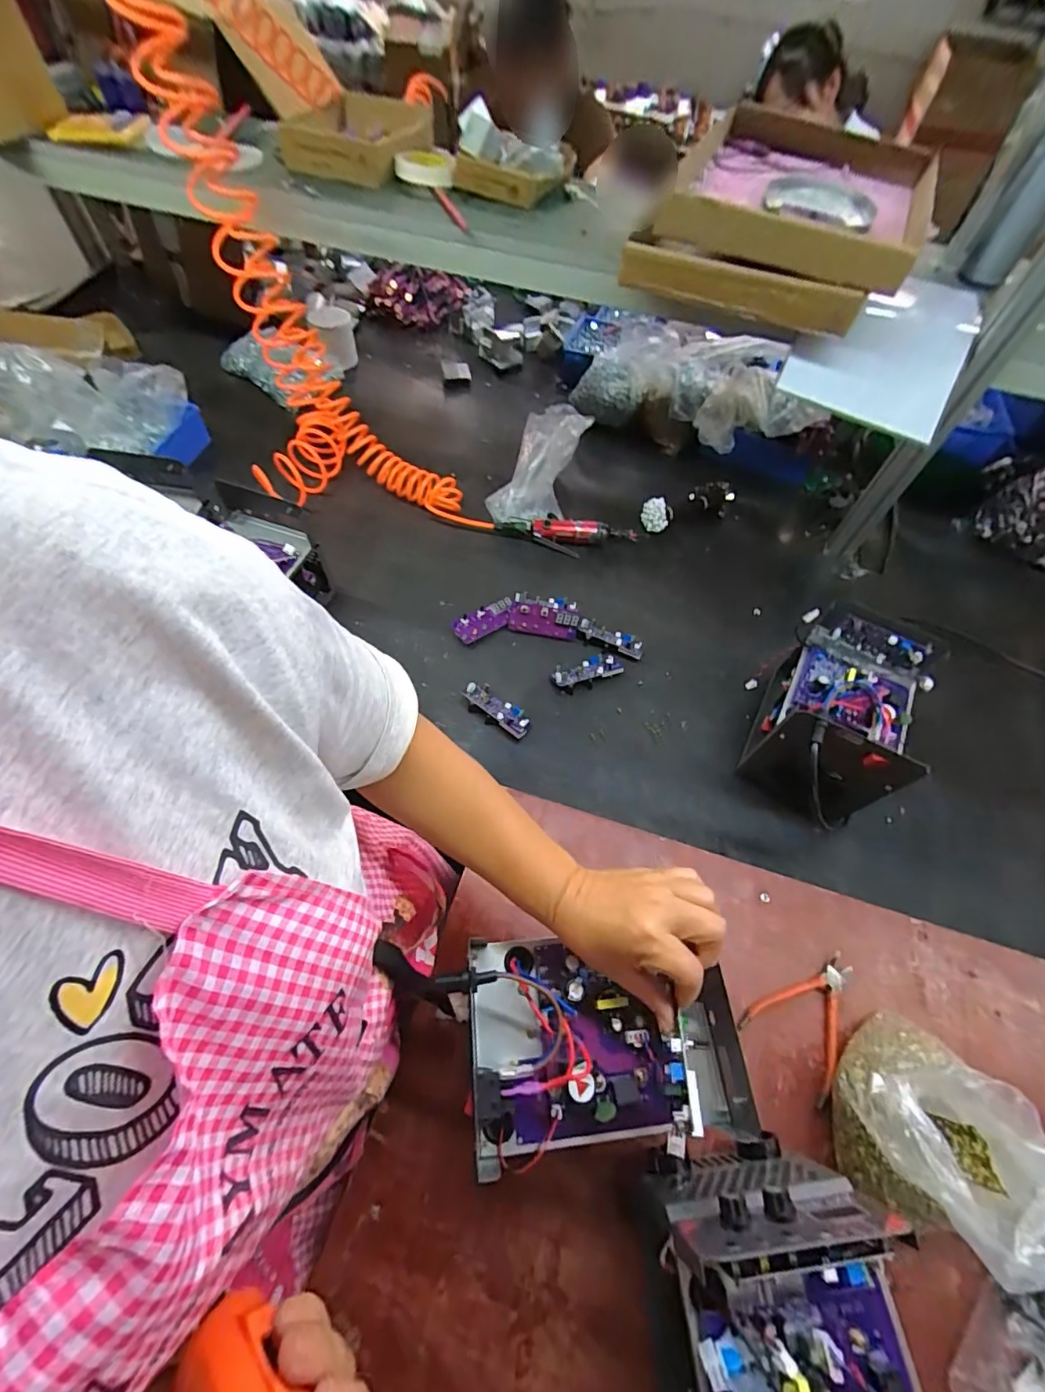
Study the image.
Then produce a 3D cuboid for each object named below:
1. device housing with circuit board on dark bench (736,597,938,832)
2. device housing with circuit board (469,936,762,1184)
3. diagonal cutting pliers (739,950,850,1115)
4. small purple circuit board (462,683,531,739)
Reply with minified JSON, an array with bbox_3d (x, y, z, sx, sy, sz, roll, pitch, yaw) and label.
[{"bbox_3d":[0.416,0.039,0.703,0.161,0.187,0.251,29,64,13],"label":"device housing with circuit board on dark bench"},{"bbox_3d":[0.066,0.274,0.418,0.211,0.064,0.149,-3,61,-4],"label":"device housing with circuit board"},{"bbox_3d":[0.321,0.348,0.567,0.143,0.017,0.097,-36,68,-21],"label":"diagonal cutting pliers"},{"bbox_3d":[-0.039,0.021,0.788,0.111,0.025,0.048,37,66,17],"label":"small purple circuit board"}]

